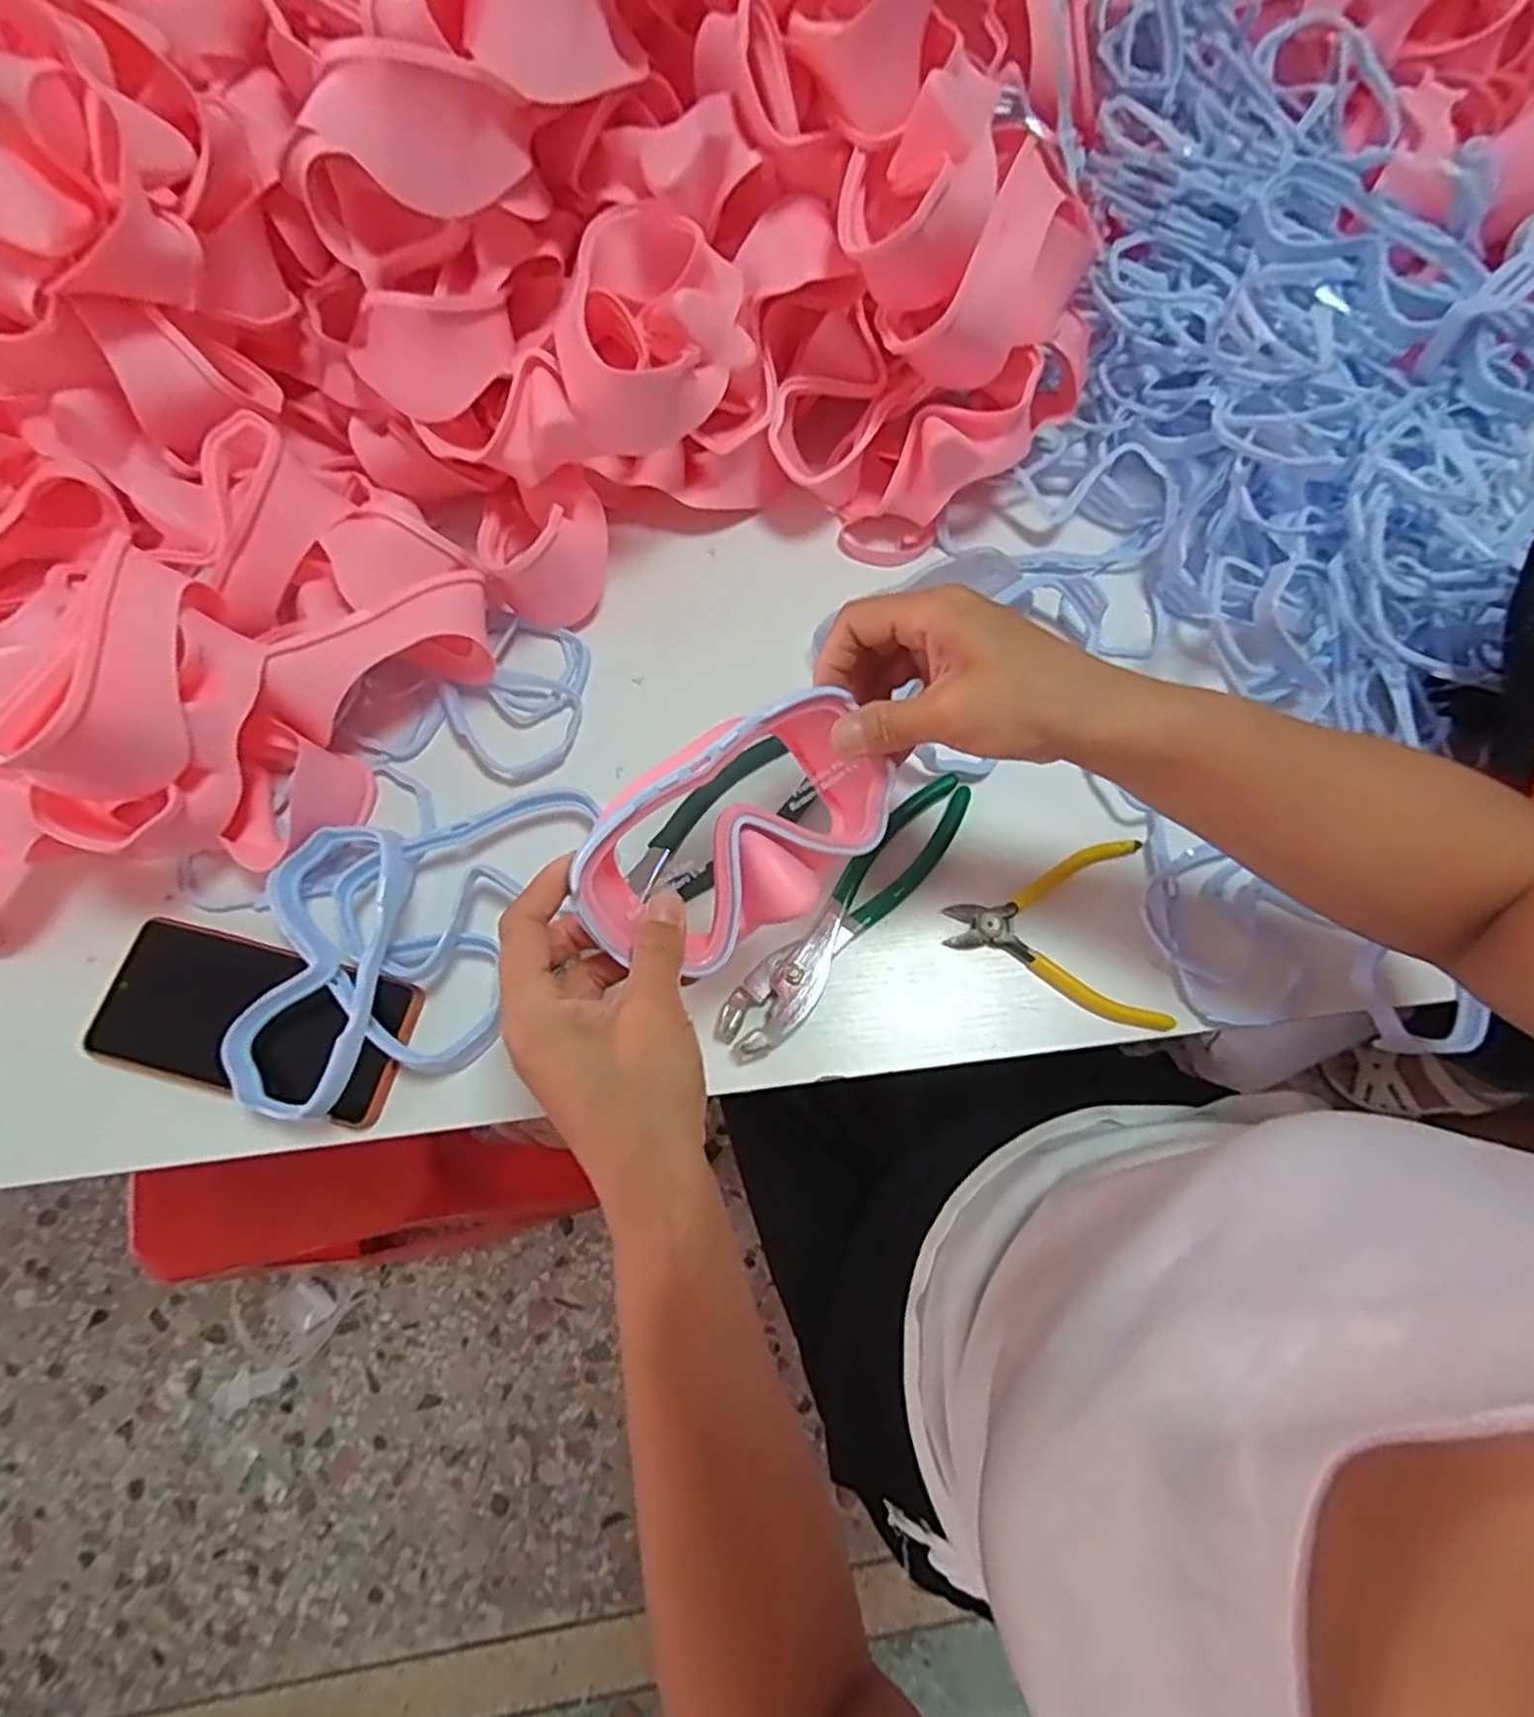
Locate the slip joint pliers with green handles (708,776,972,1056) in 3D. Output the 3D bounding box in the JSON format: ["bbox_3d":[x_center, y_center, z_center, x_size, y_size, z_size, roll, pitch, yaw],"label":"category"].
[{"bbox_3d":[0.048,0.029,0.433,0.036,0.011,0.200,40,75,13],"label":"slip joint pliers with green handles"}]

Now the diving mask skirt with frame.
[{"bbox_3d":[-0.011,-0.008,0.334,0.143,0.060,0.075,-38,77,-10],"label":"diving mask skirt with frame"}]

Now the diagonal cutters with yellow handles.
[{"bbox_3d":[0.159,0.045,0.431,0.112,0.007,0.104,-4,71,-1],"label":"diagonal cutters with yellow handles"}]

